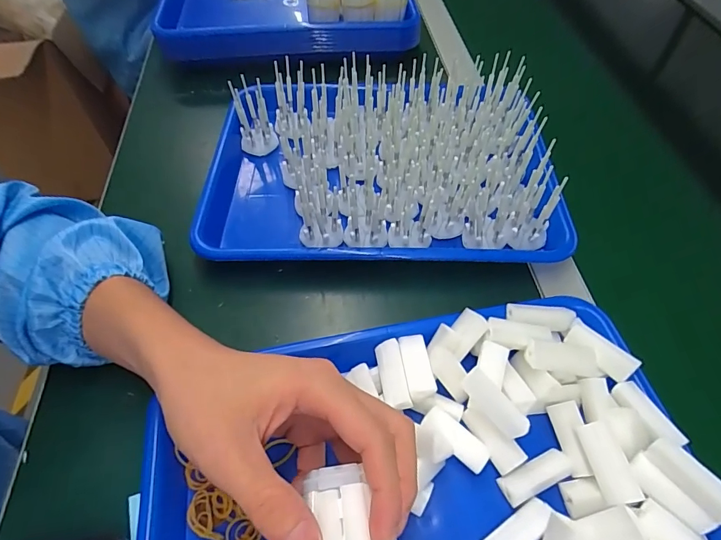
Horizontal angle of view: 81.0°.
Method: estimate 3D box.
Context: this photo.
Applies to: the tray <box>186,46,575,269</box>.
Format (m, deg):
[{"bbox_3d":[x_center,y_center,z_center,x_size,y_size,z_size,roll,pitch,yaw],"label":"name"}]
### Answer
[{"bbox_3d":[0.012,-0.112,0.408,0.326,0.080,0.235,1,55,0],"label":"tray"}]

